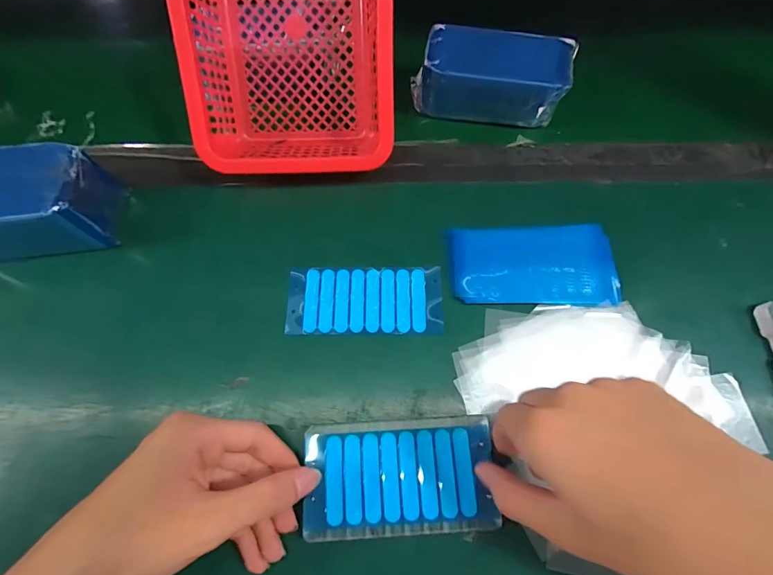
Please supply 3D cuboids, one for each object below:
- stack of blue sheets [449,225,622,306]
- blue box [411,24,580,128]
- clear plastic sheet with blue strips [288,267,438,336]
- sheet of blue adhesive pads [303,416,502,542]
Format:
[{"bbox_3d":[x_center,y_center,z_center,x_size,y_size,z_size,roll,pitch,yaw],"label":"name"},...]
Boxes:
[{"bbox_3d":[0.115,-0.018,0.307,0.125,0.007,0.065,-2,68,0],"label":"stack of blue sheets"},{"bbox_3d":[0.094,-0.193,0.357,0.135,0.052,0.063,9,68,4],"label":"blue box"},{"bbox_3d":[-0.016,0.010,0.302,0.116,0.006,0.052,0,68,1],"label":"clear plastic sheet with blue strips"},{"bbox_3d":[0.008,0.121,0.250,0.119,0.004,0.065,-3,68,0],"label":"sheet of blue adhesive pads"}]

